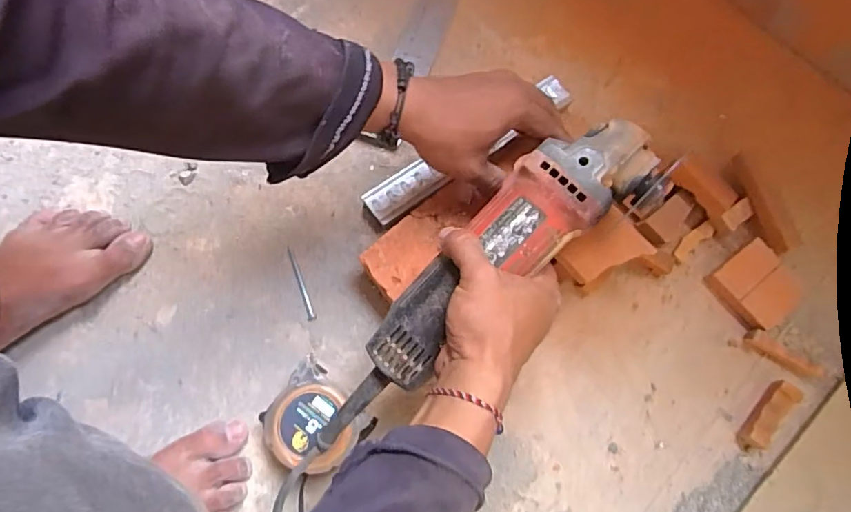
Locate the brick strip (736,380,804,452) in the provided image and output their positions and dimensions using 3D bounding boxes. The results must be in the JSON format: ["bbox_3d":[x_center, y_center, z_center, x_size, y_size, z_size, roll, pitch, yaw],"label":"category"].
[{"bbox_3d":[0.292,0.135,0.457,0.021,0.016,0.065,44,78,10],"label":"brick strip"}]

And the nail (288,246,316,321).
[{"bbox_3d":[-0.115,0.026,0.492,0.007,0.005,0.071,-21,76,-7],"label":"nail"}]

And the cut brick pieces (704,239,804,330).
[{"bbox_3d":[0.300,0.026,0.487,0.064,0.016,0.064,-34,77,-10],"label":"cut brick pieces"}]

